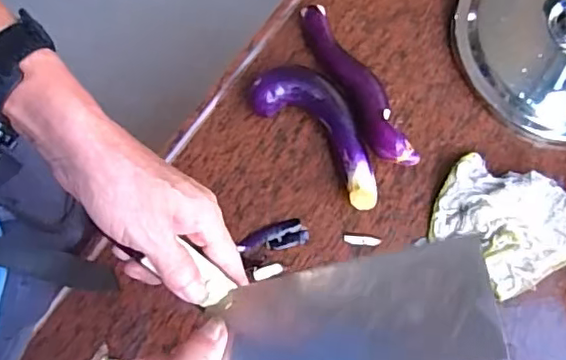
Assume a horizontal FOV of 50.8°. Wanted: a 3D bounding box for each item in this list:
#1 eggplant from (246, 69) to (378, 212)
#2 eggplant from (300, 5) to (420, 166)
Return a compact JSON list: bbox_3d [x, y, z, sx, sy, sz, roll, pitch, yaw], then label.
[{"bbox_3d":[0.043,-0.051,0.584,0.071,0.037,0.165,-42,79,-10],"label":"eggplant"},{"bbox_3d":[0.071,-0.094,0.595,0.038,0.038,0.189,-25,76,-6],"label":"eggplant"}]

